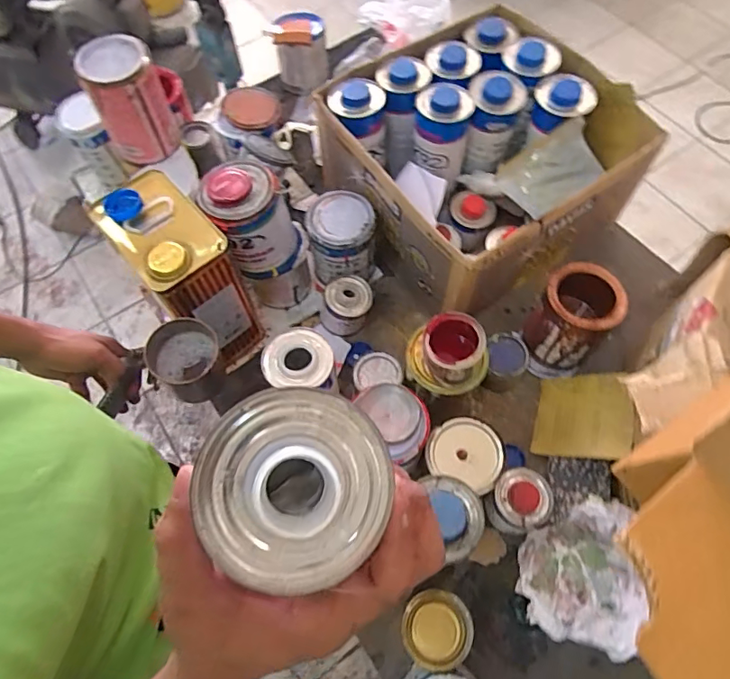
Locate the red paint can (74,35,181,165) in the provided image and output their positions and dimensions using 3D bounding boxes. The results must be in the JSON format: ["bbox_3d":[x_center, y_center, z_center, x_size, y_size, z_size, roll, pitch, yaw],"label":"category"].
[{"bbox_3d":[-0.342,-0.342,0.750,0.092,0.142,0.091,-1,65,2],"label":"red paint can"}]

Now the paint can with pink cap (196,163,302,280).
[{"bbox_3d":[-0.150,-0.157,0.696,0.102,0.141,0.093,-1,65,2],"label":"paint can with pink cap"}]

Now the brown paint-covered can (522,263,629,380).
[{"bbox_3d":[0.294,-0.026,0.744,0.101,0.140,0.124,30,70,15],"label":"brown paint-covered can"}]

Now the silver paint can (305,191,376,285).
[{"bbox_3d":[-0.035,-0.156,0.807,0.102,0.112,0.107,-7,65,-1],"label":"silver paint can"}]

